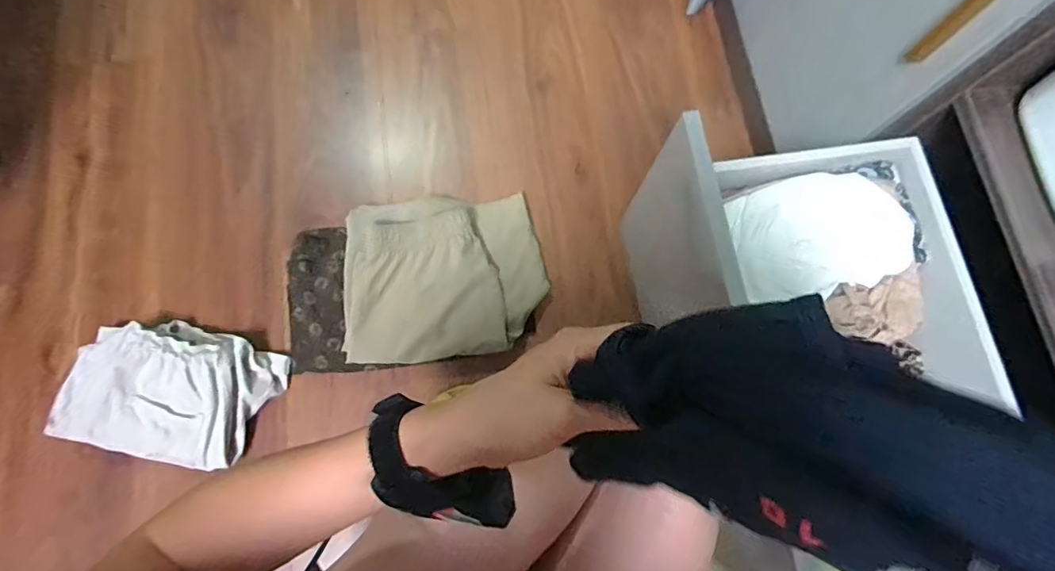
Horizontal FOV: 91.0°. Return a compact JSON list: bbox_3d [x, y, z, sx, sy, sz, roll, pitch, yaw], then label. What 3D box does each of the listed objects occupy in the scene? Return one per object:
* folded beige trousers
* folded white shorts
[{"bbox_3d":[-0.131,-0.022,0.844,0.318,0.062,0.274,-5,76,-4],"label":"folded beige trousers"},{"bbox_3d":[-0.542,0.163,0.797,0.301,0.077,0.200,13,76,1],"label":"folded white shorts"}]

